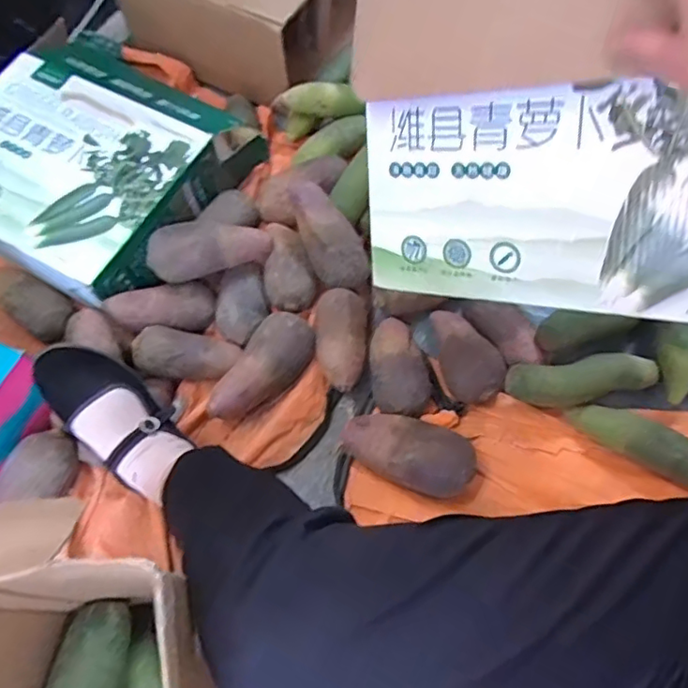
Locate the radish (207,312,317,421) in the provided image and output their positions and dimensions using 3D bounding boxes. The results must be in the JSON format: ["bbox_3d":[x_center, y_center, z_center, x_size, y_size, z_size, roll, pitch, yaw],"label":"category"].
[{"bbox_3d":[-0.103,0.034,0.756,0.066,0.068,0.166,39,72,18],"label":"radish"}]

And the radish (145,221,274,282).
[{"bbox_3d":[-0.181,-0.130,0.786,0.163,0.058,0.062,-12,64,-19],"label":"radish"}]

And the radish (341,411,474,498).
[{"bbox_3d":[0.077,0.130,0.707,0.160,0.070,0.080,20,67,11],"label":"radish"}]

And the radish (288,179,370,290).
[{"bbox_3d":[-0.024,-0.149,0.809,0.070,0.069,0.161,-32,91,-12],"label":"radish"}]

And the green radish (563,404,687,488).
[{"bbox_3d":[0.373,0.124,0.711,0.191,0.047,0.044,29,69,15],"label":"green radish"}]

